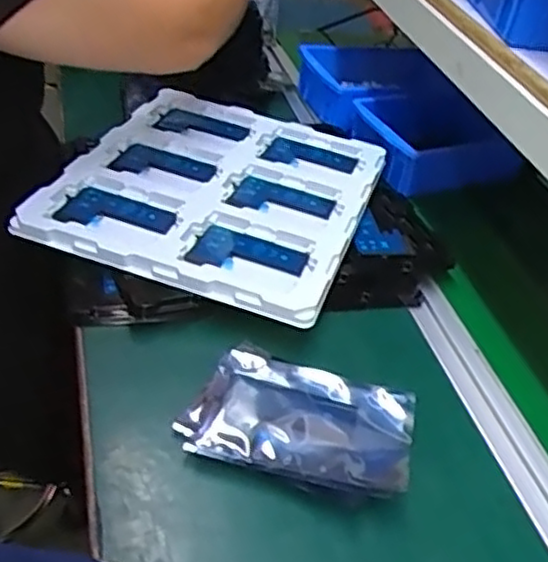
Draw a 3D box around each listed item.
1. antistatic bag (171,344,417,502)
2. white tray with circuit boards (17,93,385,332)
[{"bbox_3d":[0.020,0.101,0.520,0.159,0.019,0.102,17,39,7],"label":"antistatic bag"},{"bbox_3d":[-0.051,-0.093,0.706,0.269,0.040,0.303,18,39,8],"label":"white tray with circuit boards"}]

